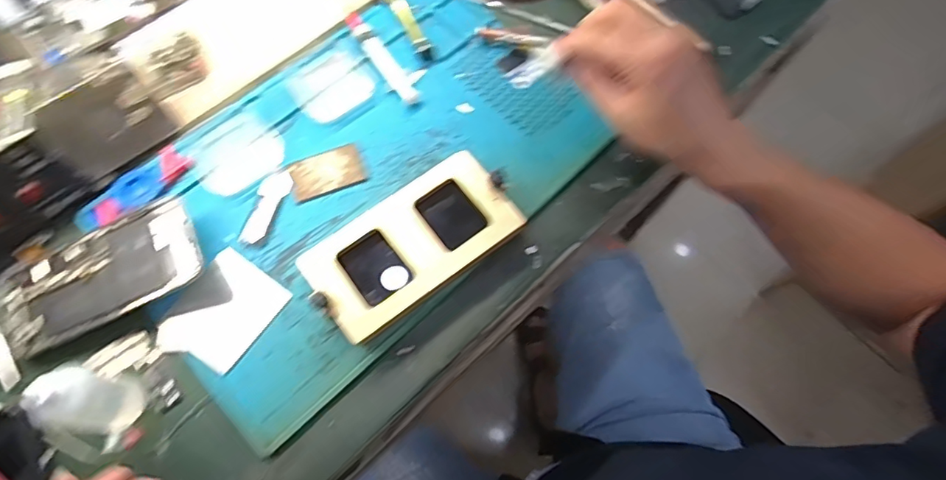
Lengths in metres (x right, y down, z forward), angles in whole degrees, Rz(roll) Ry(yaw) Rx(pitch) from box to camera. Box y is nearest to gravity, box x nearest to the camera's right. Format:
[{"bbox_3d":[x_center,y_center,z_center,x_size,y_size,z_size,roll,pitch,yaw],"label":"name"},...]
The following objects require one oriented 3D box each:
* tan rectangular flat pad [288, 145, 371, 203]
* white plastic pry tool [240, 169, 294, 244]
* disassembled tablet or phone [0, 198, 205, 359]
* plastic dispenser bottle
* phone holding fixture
[{"bbox_3d":[-0.120,-0.056,0.428,0.058,0.004,0.037,-22,70,-9],"label":"tan rectangular flat pad"},{"bbox_3d":[-0.165,-0.028,0.413,0.023,0.006,0.066,19,69,7],"label":"white plastic pry tool"},{"bbox_3d":[-0.272,0.027,0.379,0.149,0.007,0.067,-26,79,-3],"label":"disassembled tablet or phone"},{"bbox_3d":[-0.245,0.101,0.329,0.031,0.075,0.036,7,68,2],"label":"plastic dispenser bottle"},{"bbox_3d":[-0.045,0.002,0.397,0.158,0.020,0.083,-35,73,-13],"label":"phone holding fixture"}]

